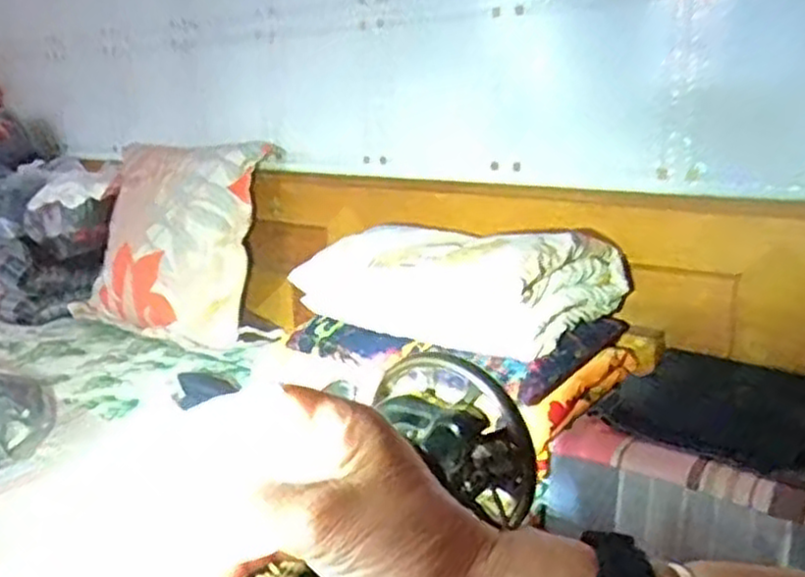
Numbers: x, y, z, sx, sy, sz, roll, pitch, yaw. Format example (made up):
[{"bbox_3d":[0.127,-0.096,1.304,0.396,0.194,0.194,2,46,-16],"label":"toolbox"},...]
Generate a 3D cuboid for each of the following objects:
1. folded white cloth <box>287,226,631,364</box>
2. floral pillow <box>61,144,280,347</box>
[{"bbox_3d":[0.089,-0.024,1.232,0.428,0.146,0.292,11,17,38],"label":"folded white cloth"},{"bbox_3d":[-0.541,-0.109,1.739,0.475,0.393,0.149,9,16,32],"label":"floral pillow"}]

